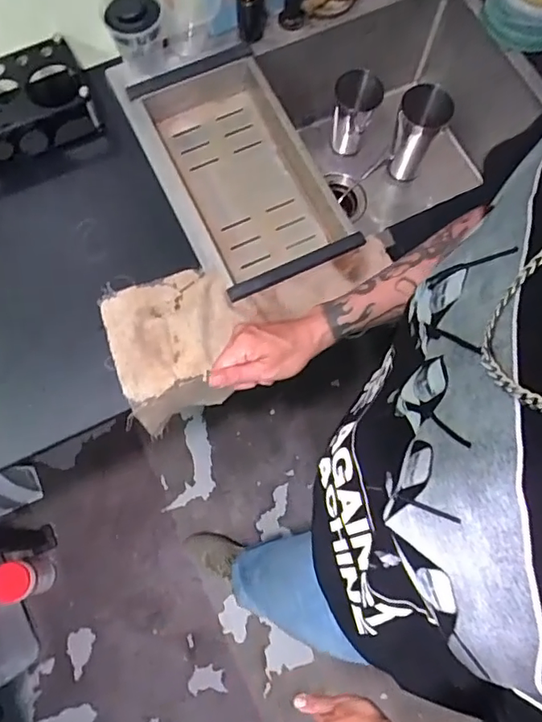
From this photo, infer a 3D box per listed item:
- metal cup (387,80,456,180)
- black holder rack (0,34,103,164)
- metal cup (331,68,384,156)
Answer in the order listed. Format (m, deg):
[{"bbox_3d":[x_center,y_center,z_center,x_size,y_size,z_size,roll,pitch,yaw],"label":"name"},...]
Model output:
[{"bbox_3d":[0.261,-0.396,0.961,0.082,0.190,0.077,0,72,-1],"label":"metal cup"},{"bbox_3d":[-0.382,-0.352,0.779,0.271,0.096,0.127,-23,74,-8],"label":"black holder rack"},{"bbox_3d":[0.155,-0.454,0.988,0.080,0.157,0.075,0,72,-1],"label":"metal cup"}]

